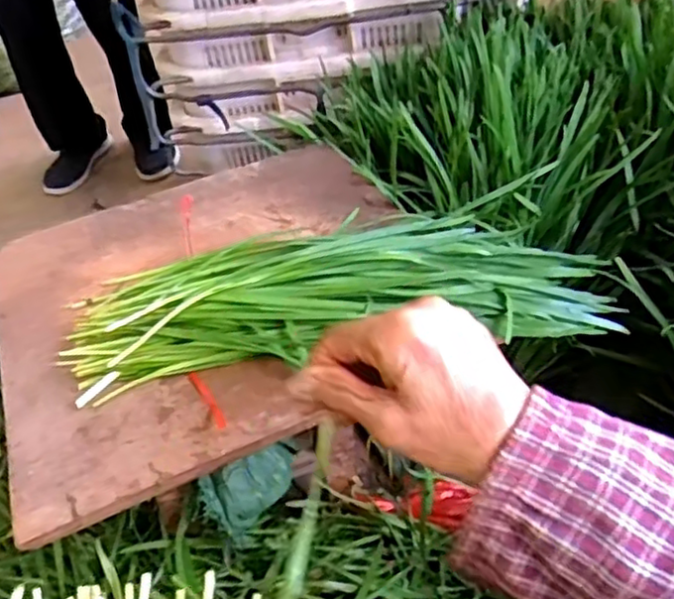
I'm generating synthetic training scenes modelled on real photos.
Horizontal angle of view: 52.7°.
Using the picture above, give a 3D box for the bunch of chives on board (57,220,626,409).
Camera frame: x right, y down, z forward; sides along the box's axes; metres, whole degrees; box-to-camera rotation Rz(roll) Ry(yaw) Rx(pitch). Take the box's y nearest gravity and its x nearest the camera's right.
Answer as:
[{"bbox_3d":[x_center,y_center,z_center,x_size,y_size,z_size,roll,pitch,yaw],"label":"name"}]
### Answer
[{"bbox_3d":[0.004,-0.020,0.638,0.511,0.055,0.181,-10,41,-3],"label":"bunch of chives on board"}]

